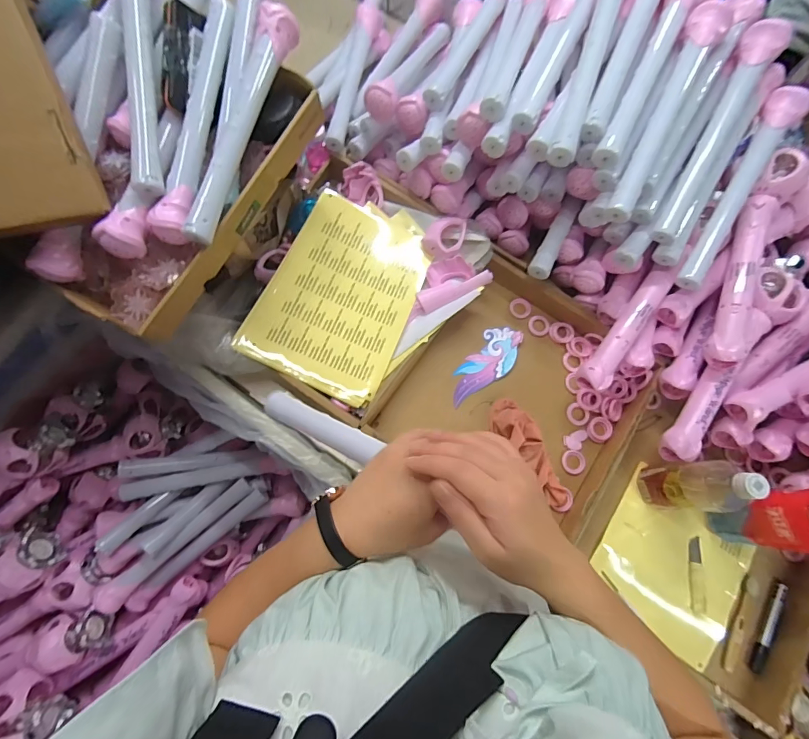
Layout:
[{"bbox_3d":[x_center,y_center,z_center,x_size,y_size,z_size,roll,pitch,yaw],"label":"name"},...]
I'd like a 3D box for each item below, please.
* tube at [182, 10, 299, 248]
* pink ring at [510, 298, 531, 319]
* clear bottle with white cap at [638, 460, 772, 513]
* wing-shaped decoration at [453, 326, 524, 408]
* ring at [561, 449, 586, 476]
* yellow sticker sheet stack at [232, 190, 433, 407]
[{"bbox_3d":[-0.201,-0.300,0.491,0.044,0.064,0.307,18,76,3],"label":"tube"},{"bbox_3d":[0.207,-0.110,0.727,0.035,0.010,0.039,-42,81,-11],"label":"pink ring"},{"bbox_3d":[0.403,0.162,0.568,0.057,0.186,0.066,2,76,-1],"label":"clear bottle with white cap"},{"bbox_3d":[0.139,-0.005,0.693,0.070,0.011,0.163,36,77,7],"label":"wing-shaped decoration"},{"bbox_3d":[0.272,0.149,0.656,0.037,0.005,0.038,0,76,-2],"label":"ring"},{"bbox_3d":[-0.096,-0.127,0.656,0.223,0.034,0.318,23,76,4],"label":"yellow sticker sheet stack"}]

